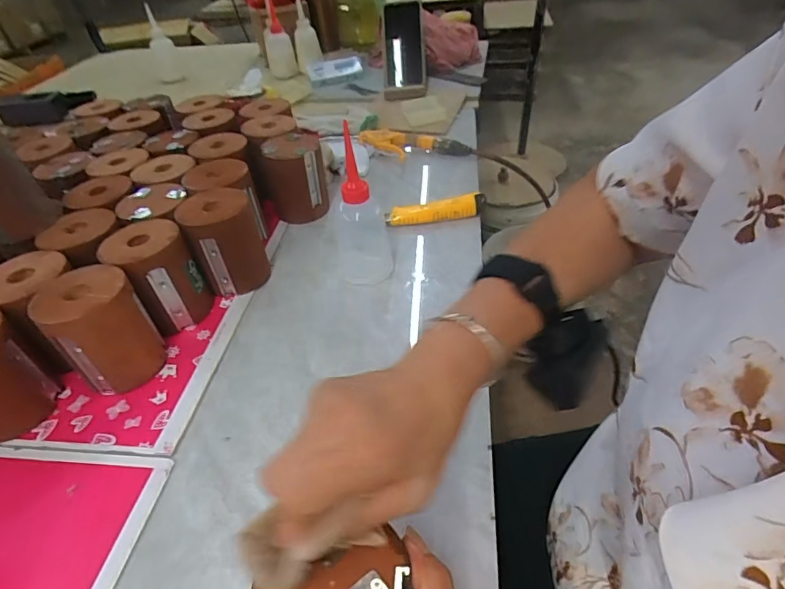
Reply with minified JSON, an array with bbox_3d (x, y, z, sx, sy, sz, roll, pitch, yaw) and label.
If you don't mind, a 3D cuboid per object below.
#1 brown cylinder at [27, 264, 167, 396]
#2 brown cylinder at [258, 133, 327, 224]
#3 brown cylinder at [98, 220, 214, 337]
[{"bbox_3d":[-0.271,0.035,0.439,0.074,0.102,0.078,-33,48,-26],"label":"brown cylinder"},{"bbox_3d":[-0.133,-0.163,0.643,0.078,0.099,0.075,-11,42,-5],"label":"brown cylinder"},{"bbox_3d":[-0.251,-0.020,0.498,0.077,0.102,0.079,-34,49,-27],"label":"brown cylinder"}]

